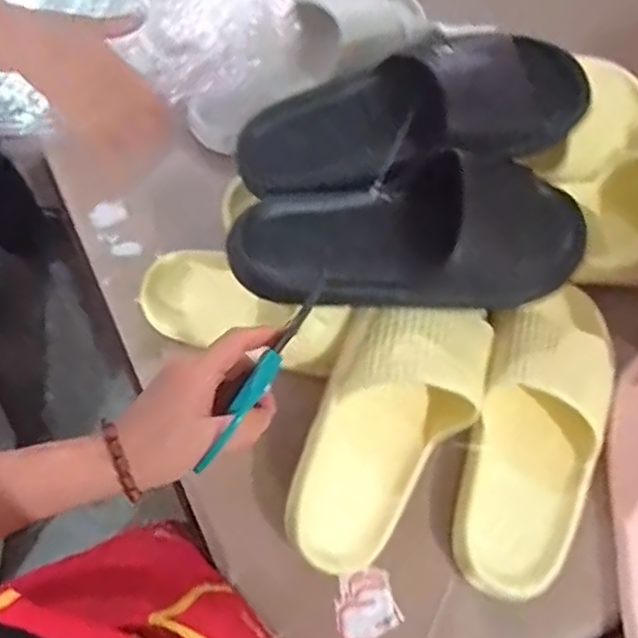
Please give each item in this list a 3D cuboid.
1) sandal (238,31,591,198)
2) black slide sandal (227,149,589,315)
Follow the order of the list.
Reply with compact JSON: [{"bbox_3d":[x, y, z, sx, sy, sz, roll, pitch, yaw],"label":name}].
[{"bbox_3d":[0.072,-0.157,0.527,0.268,0.070,0.100,-13,71,-6],"label":"sandal"},{"bbox_3d":[0.077,-0.062,0.504,0.276,0.067,0.105,-8,70,-4],"label":"black slide sandal"}]

